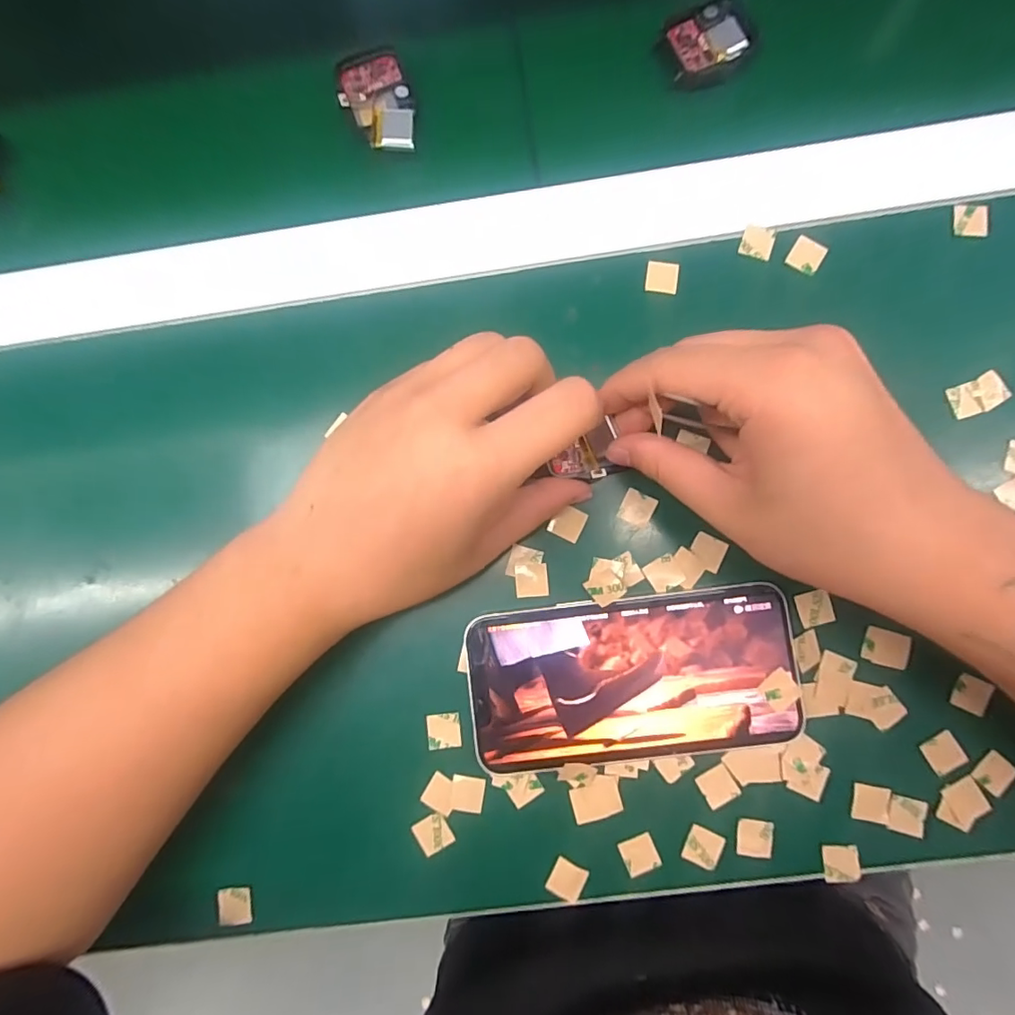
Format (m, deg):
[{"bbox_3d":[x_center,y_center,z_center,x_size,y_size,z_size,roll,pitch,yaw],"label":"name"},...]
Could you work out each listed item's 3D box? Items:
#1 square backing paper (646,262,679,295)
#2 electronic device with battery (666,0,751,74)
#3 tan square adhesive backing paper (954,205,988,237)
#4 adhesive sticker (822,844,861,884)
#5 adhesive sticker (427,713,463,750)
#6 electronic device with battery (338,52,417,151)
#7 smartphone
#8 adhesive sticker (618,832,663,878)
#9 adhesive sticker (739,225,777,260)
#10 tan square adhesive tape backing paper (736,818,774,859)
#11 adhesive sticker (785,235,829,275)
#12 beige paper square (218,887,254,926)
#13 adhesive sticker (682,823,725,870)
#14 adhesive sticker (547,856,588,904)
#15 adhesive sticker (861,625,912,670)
[{"bbox_3d":[0.076,-0.113,0.252,0.015,0.004,0.015,7,85,3],"label":"square backing paper"},{"bbox_3d":[0.103,-0.239,0.262,0.039,0.005,0.031,-29,84,-1],"label":"electronic device with battery"},{"bbox_3d":[0.224,-0.138,0.250,0.015,0.004,0.016,3,85,3],"label":"tan square adhesive backing paper"},{"bbox_3d":[0.148,0.158,0.228,0.015,0.004,0.016,-3,81,5],"label":"adhesive sticker"},{"bbox_3d":[-0.029,0.105,0.240,0.016,0.004,0.016,-6,85,2],"label":"adhesive sticker"},{"bbox_3d":[-0.065,-0.207,0.264,0.034,0.011,0.059,-18,84,1],"label":"electronic device with battery"},{"bbox_3d":[0.056,0.076,0.234,0.142,0.010,0.069,-7,85,2],"label":"smartphone"},{"bbox_3d":[0.060,0.157,0.233,0.016,0.004,0.016,-23,83,1],"label":"adhesive sticker"},{"bbox_3d":[0.122,-0.130,0.252,0.015,0.004,0.016,16,93,2],"label":"adhesive sticker"},{"bbox_3d":[0.111,0.148,0.231,0.016,0.004,0.015,6,81,5],"label":"tan square adhesive tape backing paper"},{"bbox_3d":[0.145,-0.123,0.251,0.015,0.004,0.016,28,93,8],"label":"adhesive sticker"},{"bbox_3d":[-0.126,0.185,0.239,0.016,0.004,0.016,-3,85,2],"label":"beige paper square"},{"bbox_3d":[0.088,0.152,0.231,0.015,0.004,0.016,23,85,7],"label":"adhesive sticker"},{"bbox_3d":[0.027,0.169,0.233,0.015,0.004,0.014,27,79,3],"label":"adhesive sticker"},{"bbox_3d":[0.172,0.064,0.234,0.019,0.004,0.016,15,92,8],"label":"adhesive sticker"}]

